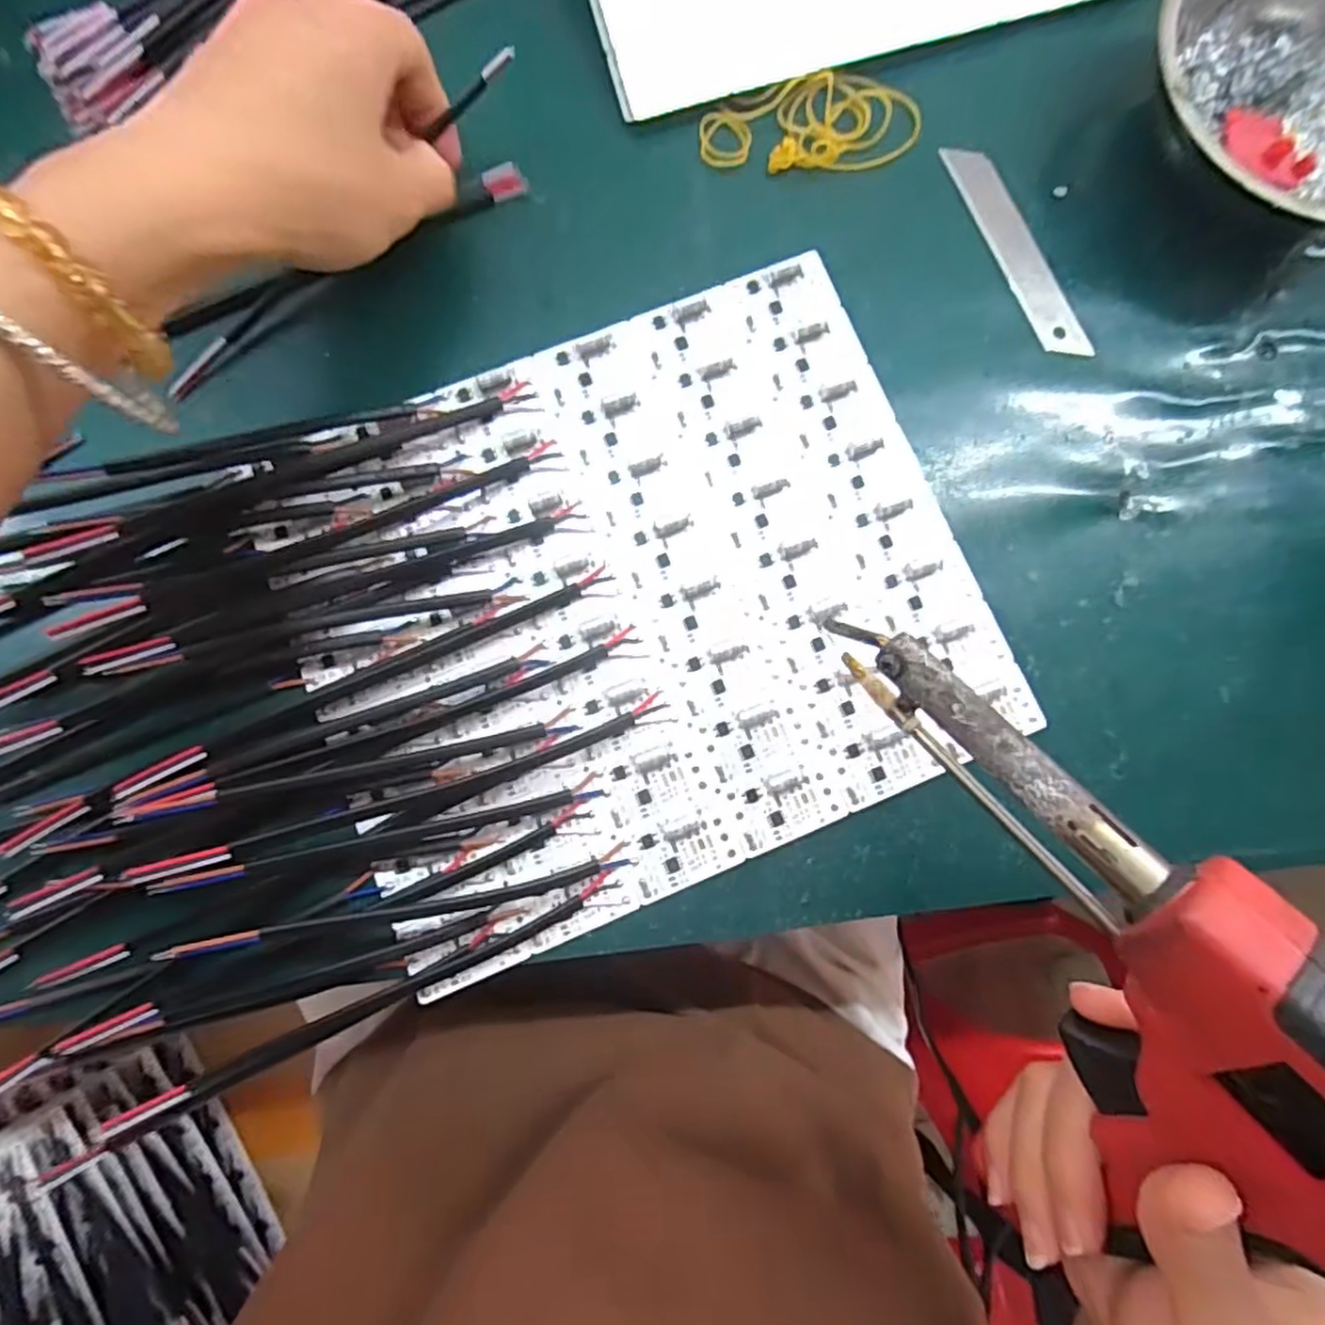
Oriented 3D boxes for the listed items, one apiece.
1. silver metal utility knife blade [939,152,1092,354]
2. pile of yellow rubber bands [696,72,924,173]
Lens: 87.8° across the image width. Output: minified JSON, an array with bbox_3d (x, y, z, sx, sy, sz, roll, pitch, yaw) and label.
[{"bbox_3d":[0.145,-0.168,0.280,0.019,0.004,0.098,-24,86,-6],"label":"silver metal utility knife blade"},{"bbox_3d":[0.061,-0.217,0.277,0.089,0.008,0.041,-22,86,-6],"label":"pile of yellow rubber bands"}]

